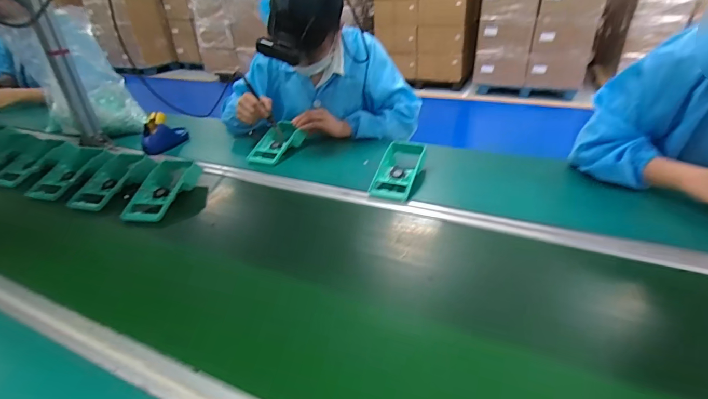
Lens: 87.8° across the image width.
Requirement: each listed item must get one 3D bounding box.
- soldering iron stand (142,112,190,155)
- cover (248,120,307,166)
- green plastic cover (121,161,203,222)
[{"bbox_3d":[-0.521,-0.184,1.007,0.065,0.093,0.136,1,30,4],"label":"soldering iron stand"},{"bbox_3d":[-0.199,-0.143,0.937,0.089,0.054,0.166,11,32,21],"label":"cover"},{"bbox_3d":[-0.395,-0.019,0.762,0.087,0.039,0.180,15,47,10],"label":"green plastic cover"}]

